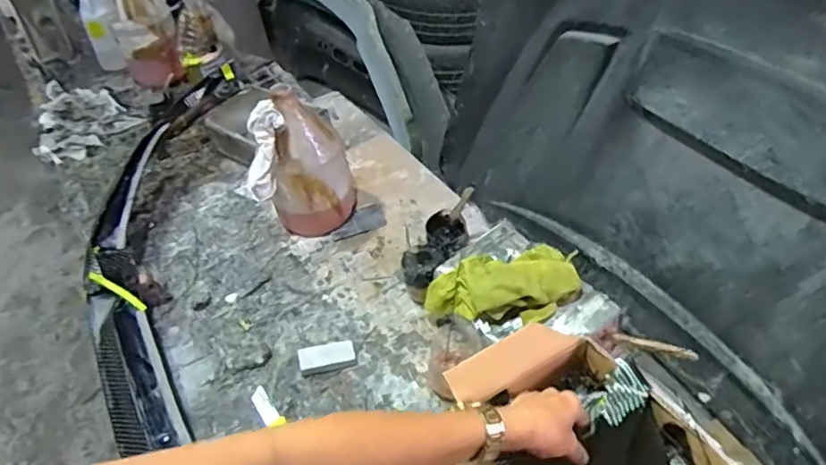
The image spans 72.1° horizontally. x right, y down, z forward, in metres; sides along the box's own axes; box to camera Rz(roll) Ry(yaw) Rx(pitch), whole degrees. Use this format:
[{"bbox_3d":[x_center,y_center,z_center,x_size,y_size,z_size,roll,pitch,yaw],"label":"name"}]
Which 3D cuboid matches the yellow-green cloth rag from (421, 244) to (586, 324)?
[{"bbox_3d":[0.118,0.075,0.839,0.243,0.098,0.121,-12,42,25],"label":"yellow-green cloth rag"}]

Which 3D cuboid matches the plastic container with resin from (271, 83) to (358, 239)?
[{"bbox_3d":[-0.197,-0.118,1.049,0.161,0.284,0.149,-9,46,-3],"label":"plastic container with resin"}]

